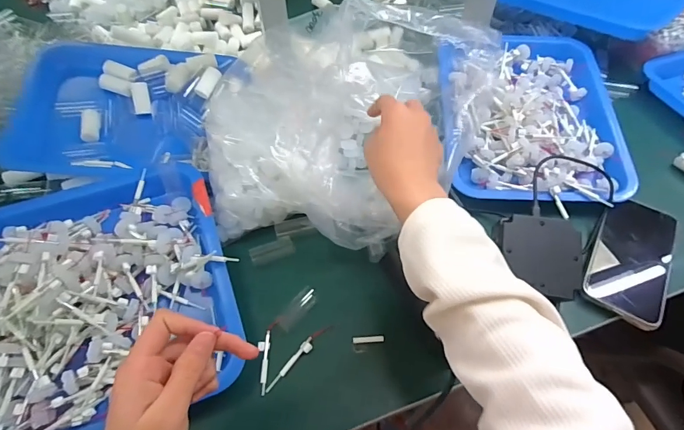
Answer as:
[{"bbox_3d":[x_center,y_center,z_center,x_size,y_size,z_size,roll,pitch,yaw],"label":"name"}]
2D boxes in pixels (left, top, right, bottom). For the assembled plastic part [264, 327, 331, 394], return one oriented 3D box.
[{"bbox_3d":[-0.043,0.138,0.390,0.011,0.004,0.084,39,66,24],"label":"assembled plastic part"}]

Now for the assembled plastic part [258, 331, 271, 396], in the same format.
[{"bbox_3d":[-0.077,0.144,0.388,0.011,0.005,0.059,-5,57,0],"label":"assembled plastic part"}]

